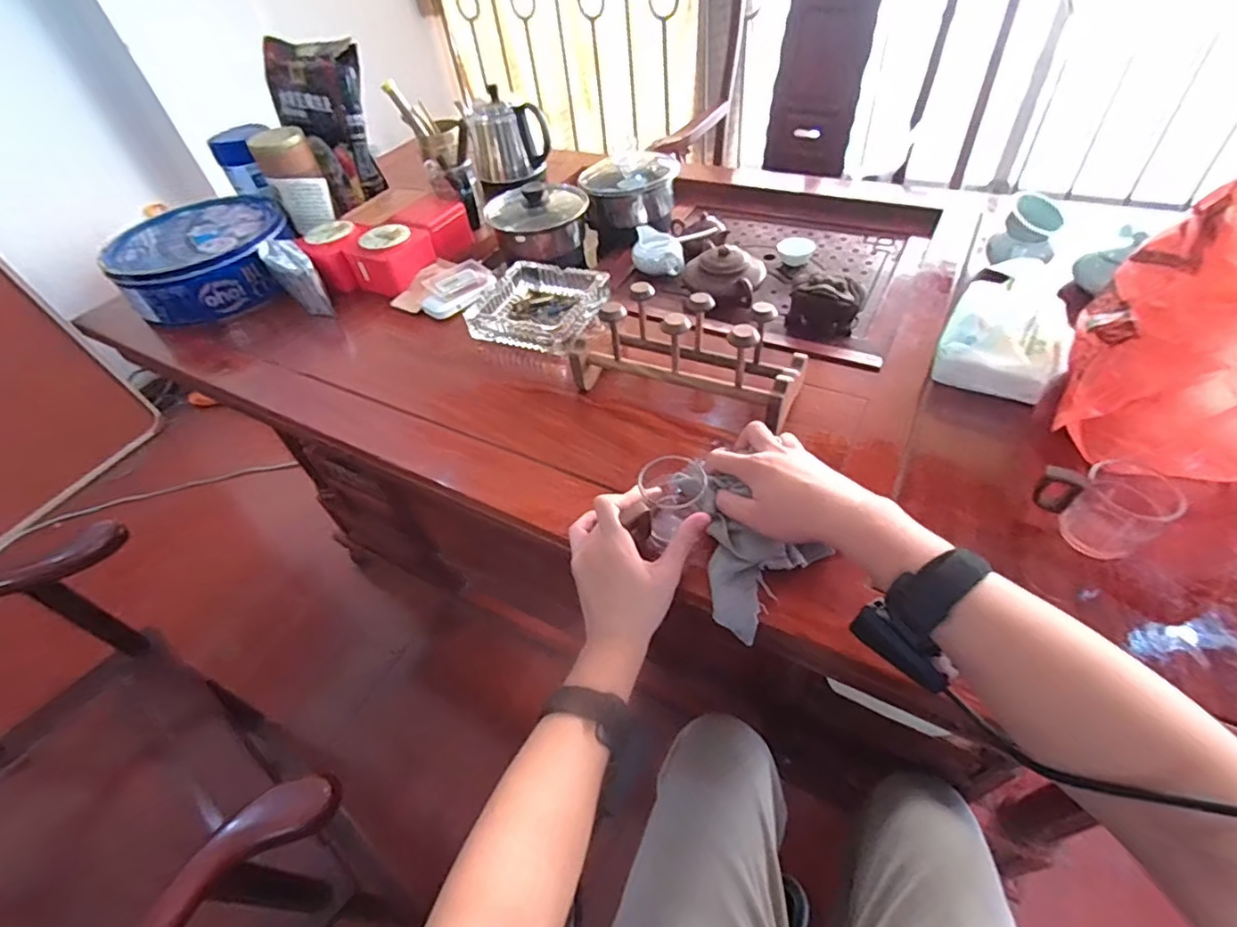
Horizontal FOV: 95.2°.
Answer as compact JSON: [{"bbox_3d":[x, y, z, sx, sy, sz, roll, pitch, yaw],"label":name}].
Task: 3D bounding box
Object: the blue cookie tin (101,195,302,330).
[{"bbox_3d":[-0.616,-0.312,0.860,0.236,0.093,0.229,-4,48,4],"label":"blue cookie tin"}]

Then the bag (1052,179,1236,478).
[{"bbox_3d":[0.489,-0.078,0.458,0.126,0.189,0.217,-26,50,-16],"label":"bag"}]

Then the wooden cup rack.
[{"bbox_3d":[0.074,-0.125,0.609,0.233,0.107,0.111,18,53,21],"label":"wooden cup rack"}]

